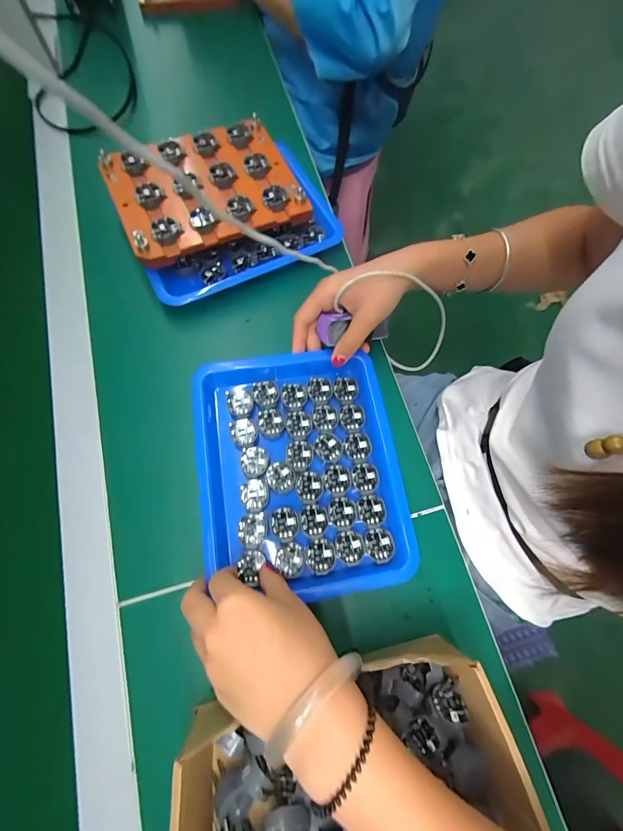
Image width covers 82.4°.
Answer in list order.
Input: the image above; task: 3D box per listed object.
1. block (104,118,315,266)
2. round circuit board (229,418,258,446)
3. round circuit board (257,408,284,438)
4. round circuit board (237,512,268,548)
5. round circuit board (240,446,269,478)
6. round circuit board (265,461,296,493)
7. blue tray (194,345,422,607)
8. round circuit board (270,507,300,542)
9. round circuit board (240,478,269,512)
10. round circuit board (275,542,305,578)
[{"bbox_3d":[-0.112,-0.247,0.385,0.190,0.027,0.138,-24,73,-10],"label":"block"},{"bbox_3d":[-0.063,0.015,0.334,0.024,0.004,0.025,1,71,-2],"label":"round circuit board"},{"bbox_3d":[-0.038,0.007,0.338,0.023,0.004,0.027,-9,71,-5],"label":"round circuit board"},{"bbox_3d":[-0.051,0.099,0.306,0.025,0.004,0.025,-18,72,-8],"label":"round circuit board"},{"bbox_3d":[-0.052,0.042,0.325,0.025,0.004,0.028,-7,71,-5],"label":"round circuit board"},{"bbox_3d":[-0.028,0.055,0.322,0.025,0.004,0.027,1,71,-2],"label":"round circuit board"},{"bbox_3d":[-0.011,0.046,0.323,0.180,0.025,0.211,-8,71,-5],"label":"blue tray"},{"bbox_3d":[-0.024,0.095,0.309,0.025,0.004,0.028,-8,71,-5],"label":"round circuit board"},{"bbox_3d":[-0.050,0.070,0.316,0.024,0.004,0.028,-8,71,-5],"label":"round circuit board"},{"bbox_3d":[-0.017,0.122,0.303,0.024,0.005,0.025,1,71,-2],"label":"round circuit board"}]

